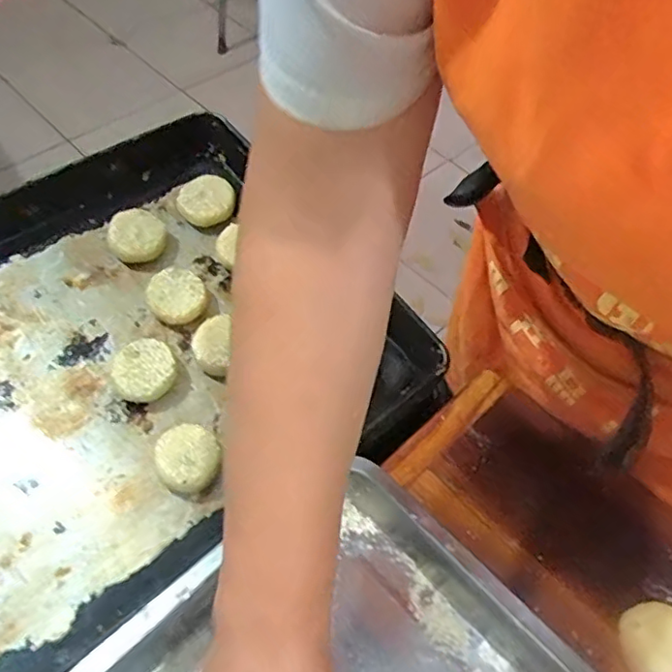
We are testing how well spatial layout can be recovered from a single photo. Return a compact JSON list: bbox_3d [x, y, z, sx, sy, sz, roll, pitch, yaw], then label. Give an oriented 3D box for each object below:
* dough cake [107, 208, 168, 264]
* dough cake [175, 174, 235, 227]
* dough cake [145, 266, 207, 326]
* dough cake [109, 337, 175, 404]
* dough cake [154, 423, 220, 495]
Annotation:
[{"bbox_3d":[-0.202,-0.105,0.603,0.057,0.027,0.051,-31,62,-21],"label":"dough cake"},{"bbox_3d":[-0.138,-0.145,0.637,0.058,0.010,0.054,3,74,-9],"label":"dough cake"},{"bbox_3d":[-0.157,-0.040,0.582,0.054,0.022,0.051,1,55,-2],"label":"dough cake"},{"bbox_3d":[-0.174,0.035,0.542,0.054,0.027,0.056,-18,58,-14],"label":"dough cake"},{"bbox_3d":[-0.125,0.104,0.502,0.051,0.024,0.054,1,55,-2],"label":"dough cake"}]

